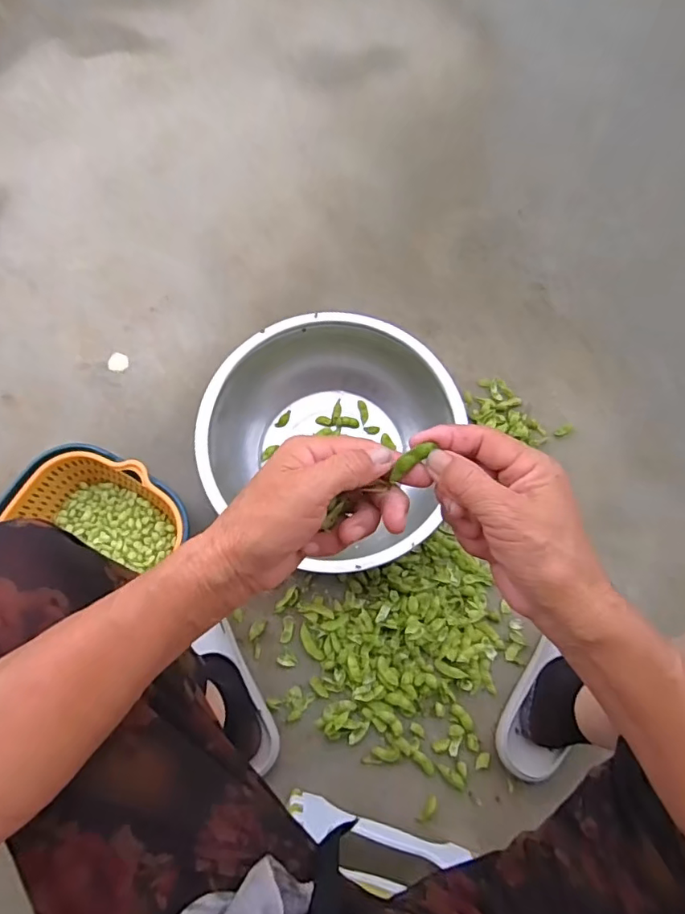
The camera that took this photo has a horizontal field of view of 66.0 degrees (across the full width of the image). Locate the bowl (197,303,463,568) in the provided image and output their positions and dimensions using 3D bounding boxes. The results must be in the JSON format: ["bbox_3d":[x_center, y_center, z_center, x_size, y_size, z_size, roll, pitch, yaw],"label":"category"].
[{"bbox_3d":[-0.003,-0.033,0.752,0.306,0.112,0.344,-44,78,-12],"label":"bowl"}]

